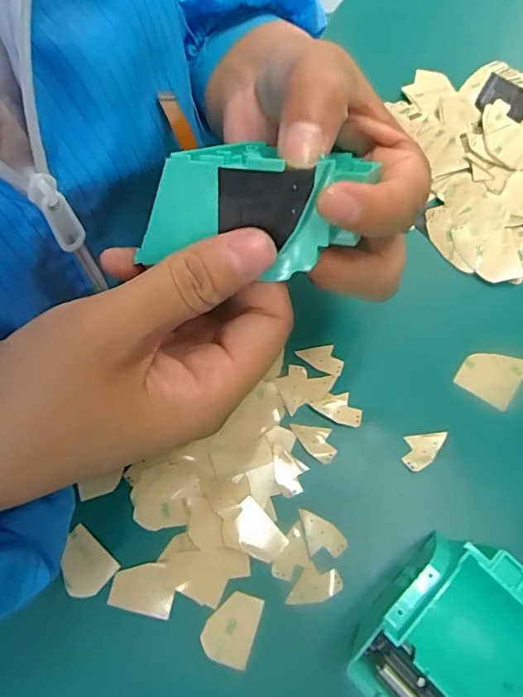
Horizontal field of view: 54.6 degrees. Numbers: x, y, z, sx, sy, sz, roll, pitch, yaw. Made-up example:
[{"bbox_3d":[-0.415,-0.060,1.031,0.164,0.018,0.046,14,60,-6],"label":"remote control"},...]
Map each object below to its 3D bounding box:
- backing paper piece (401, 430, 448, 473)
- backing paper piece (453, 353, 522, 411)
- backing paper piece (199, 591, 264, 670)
[{"bbox_3d":[0.082,0.052,0.255,0.023,0.004,0.018,-7,71,3],"label":"backing paper piece"},{"bbox_3d":[0.125,0.015,0.268,0.038,0.004,0.030,29,73,10],"label":"backing paper piece"},{"bbox_3d":[-0.014,0.126,0.230,0.022,0.004,0.029,18,72,6],"label":"backing paper piece"}]

